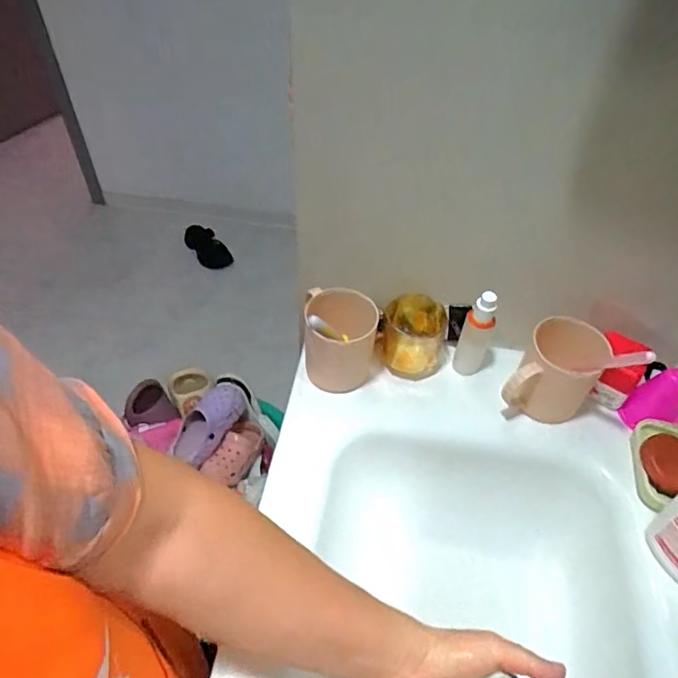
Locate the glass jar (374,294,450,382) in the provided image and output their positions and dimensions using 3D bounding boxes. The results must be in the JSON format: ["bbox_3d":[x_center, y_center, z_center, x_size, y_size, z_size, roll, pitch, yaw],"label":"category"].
[{"bbox_3d":[0.105,-0.004,0.700,0.089,0.077,0.086,1,48,-1],"label":"glass jar"}]

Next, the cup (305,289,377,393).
[{"bbox_3d":[0.001,-0.003,0.670,0.094,0.121,0.103,3,48,0],"label":"cup"}]

